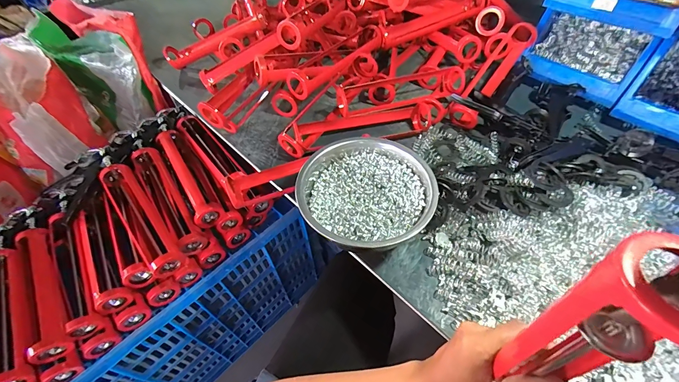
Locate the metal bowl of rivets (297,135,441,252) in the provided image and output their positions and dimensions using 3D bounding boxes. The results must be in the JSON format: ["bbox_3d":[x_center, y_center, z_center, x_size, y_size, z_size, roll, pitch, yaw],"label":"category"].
[{"bbox_3d":[0.037,-0.004,0.466,0.177,0.066,0.186,-1,52,2],"label":"metal bowl of rivets"}]

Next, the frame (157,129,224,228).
[{"bbox_3d":[-0.306,-0.036,0.634,0.050,0.066,0.248,-29,56,-19],"label":"frame"}]

